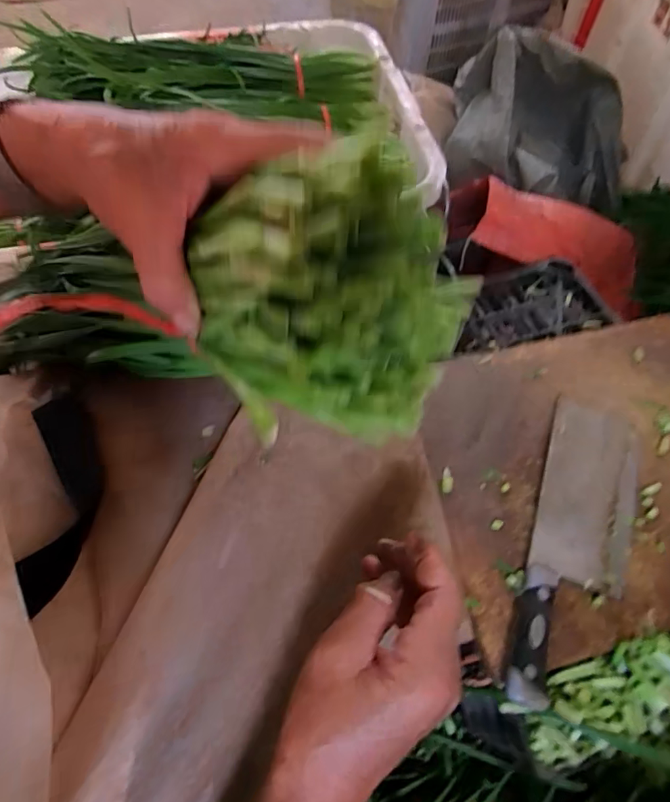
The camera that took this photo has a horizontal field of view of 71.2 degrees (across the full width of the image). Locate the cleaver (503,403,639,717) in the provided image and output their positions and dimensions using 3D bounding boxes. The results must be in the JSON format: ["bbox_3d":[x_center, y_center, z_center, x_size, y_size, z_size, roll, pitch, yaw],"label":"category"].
[{"bbox_3d":[0.217,0.122,0.409,0.081,0.020,0.277,20,63,10],"label":"cleaver"}]

